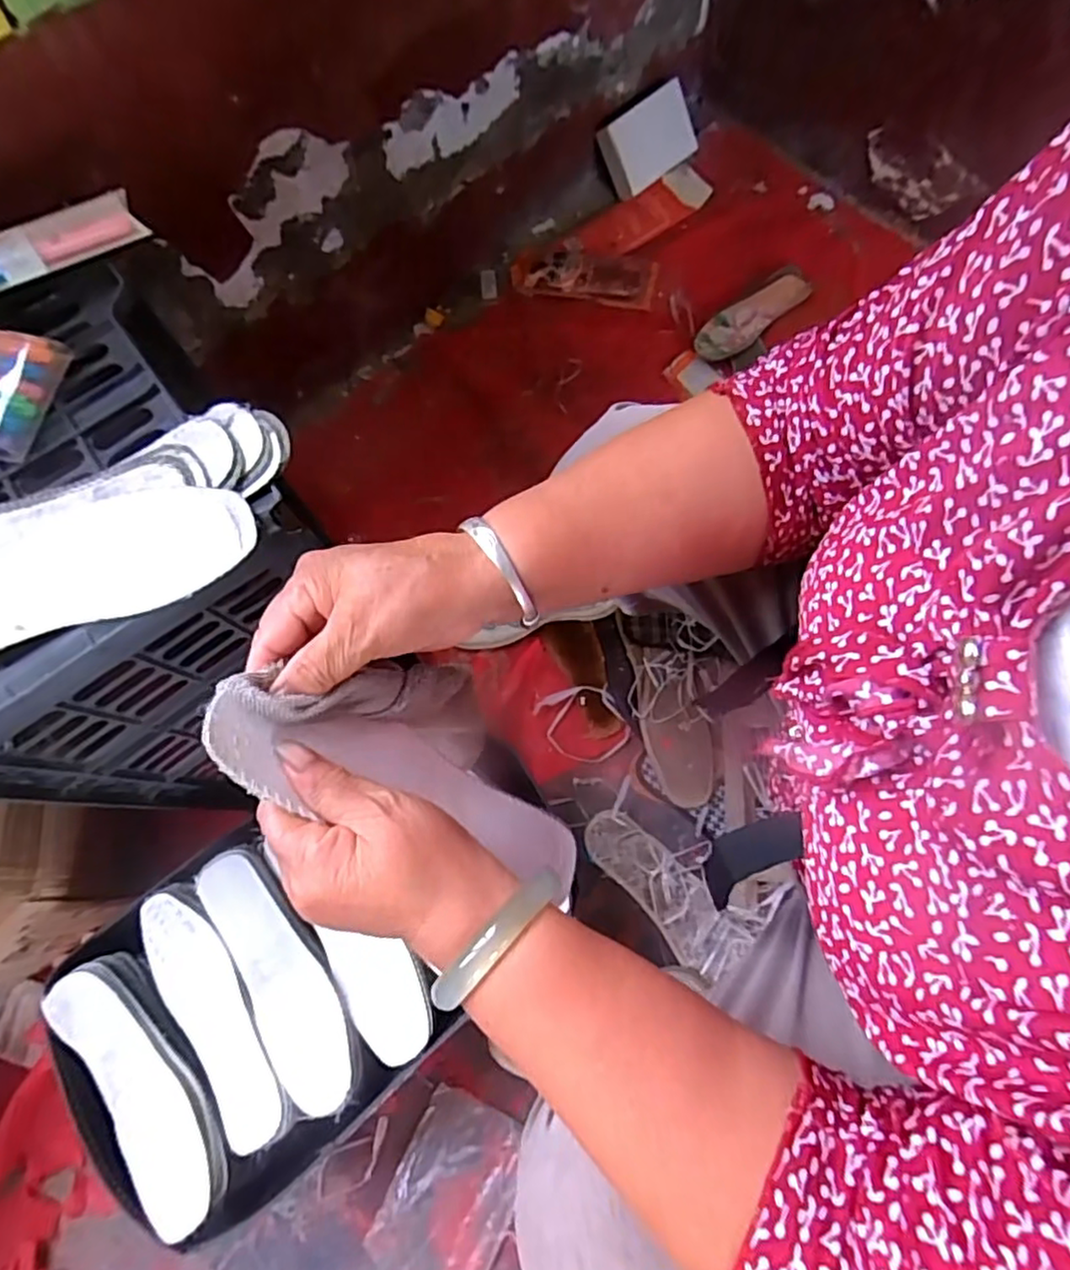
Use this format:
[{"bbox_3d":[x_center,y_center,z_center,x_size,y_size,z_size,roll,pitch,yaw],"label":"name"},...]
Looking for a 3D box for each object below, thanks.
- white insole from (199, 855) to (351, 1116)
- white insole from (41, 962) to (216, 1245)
[{"bbox_3d":[-0.229,0.299,0.575,0.071,0.016,0.227,-32,74,-7],"label":"white insole"},{"bbox_3d":[-0.347,0.393,0.563,0.073,0.030,0.226,-38,75,-8],"label":"white insole"}]

